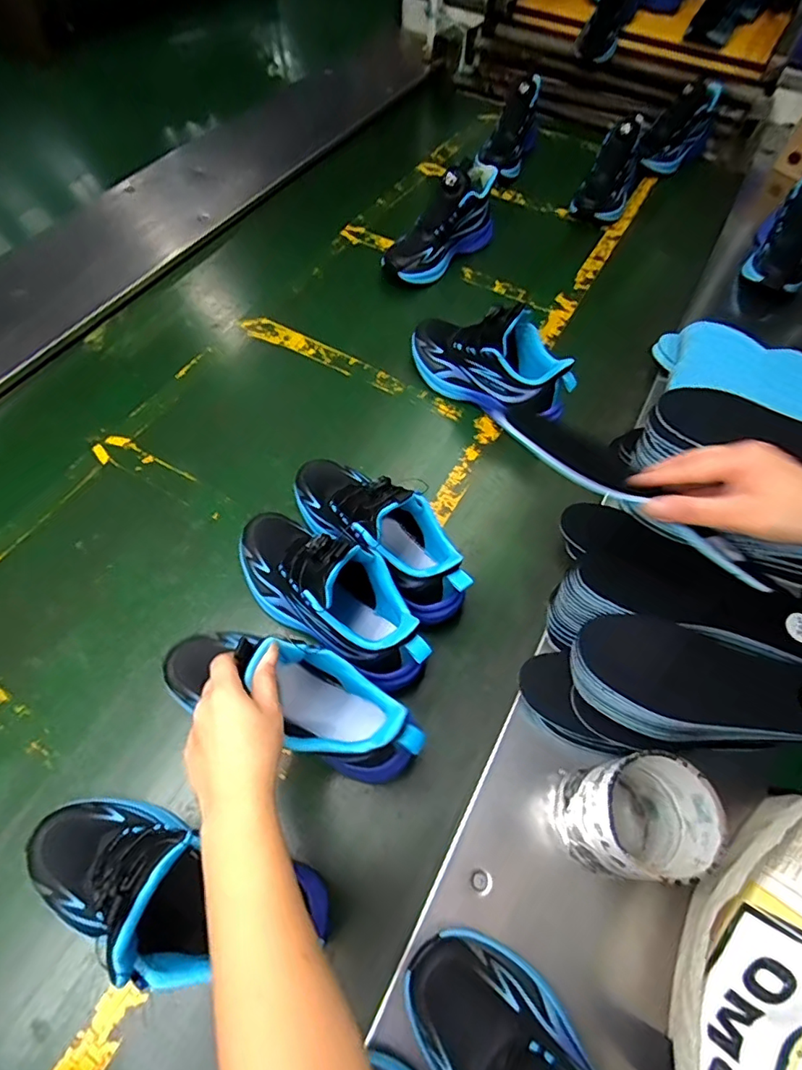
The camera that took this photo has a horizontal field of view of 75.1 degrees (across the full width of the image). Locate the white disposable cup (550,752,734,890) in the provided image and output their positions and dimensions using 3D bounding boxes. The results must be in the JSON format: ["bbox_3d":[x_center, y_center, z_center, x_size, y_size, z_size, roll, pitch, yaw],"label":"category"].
[{"bbox_3d":[0.182,0.227,0.419,0.087,0.122,0.075,3,61,-1],"label":"white disposable cup"}]

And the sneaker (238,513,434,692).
[{"bbox_3d":[-0.073,0.050,0.520,0.245,0.137,0.093,32,64,14],"label":"sneaker"}]

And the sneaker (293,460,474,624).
[{"bbox_3d":[-0.026,-0.009,0.566,0.085,0.137,0.247,-39,70,-21],"label":"sneaker"}]

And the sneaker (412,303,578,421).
[{"bbox_3d":[0.118,-0.242,0.705,0.243,0.136,0.090,39,66,17],"label":"sneaker"}]

